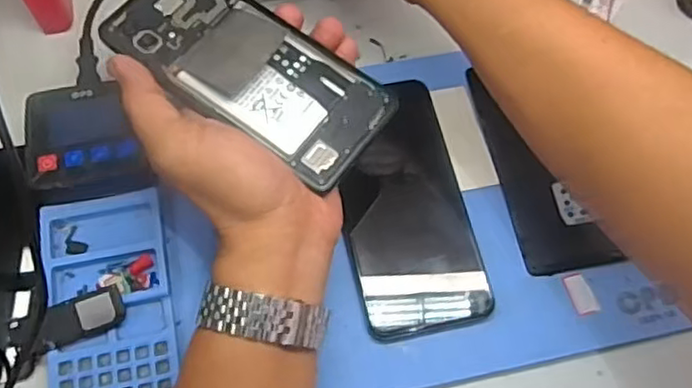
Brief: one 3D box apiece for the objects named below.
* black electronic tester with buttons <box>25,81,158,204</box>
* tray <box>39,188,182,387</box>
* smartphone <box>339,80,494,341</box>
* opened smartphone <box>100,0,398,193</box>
[{"bbox_3d":[-0.158,-0.031,0.405,0.067,0.024,0.077,-12,67,-8],"label":"black electronic tester with buttons"},{"bbox_3d":[-0.134,0.072,0.379,0.068,0.020,0.151,-11,67,-7],"label":"tray"},{"bbox_3d":[0.035,0.006,0.412,0.075,0.012,0.160,-10,66,-6],"label":"smartphone"},{"bbox_3d":[-0.054,-0.072,0.360,0.158,0.009,0.070,34,68,9],"label":"opened smartphone"}]

